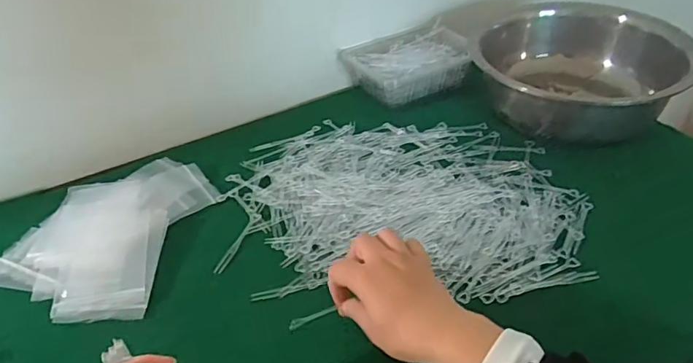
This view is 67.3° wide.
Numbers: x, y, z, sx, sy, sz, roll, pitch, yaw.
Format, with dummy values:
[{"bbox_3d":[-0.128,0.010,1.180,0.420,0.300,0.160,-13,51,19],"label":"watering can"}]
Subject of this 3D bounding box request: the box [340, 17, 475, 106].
[{"bbox_3d":[0.095,-0.170,0.766,0.174,0.063,0.128,-23,43,-22],"label":"box"}]

